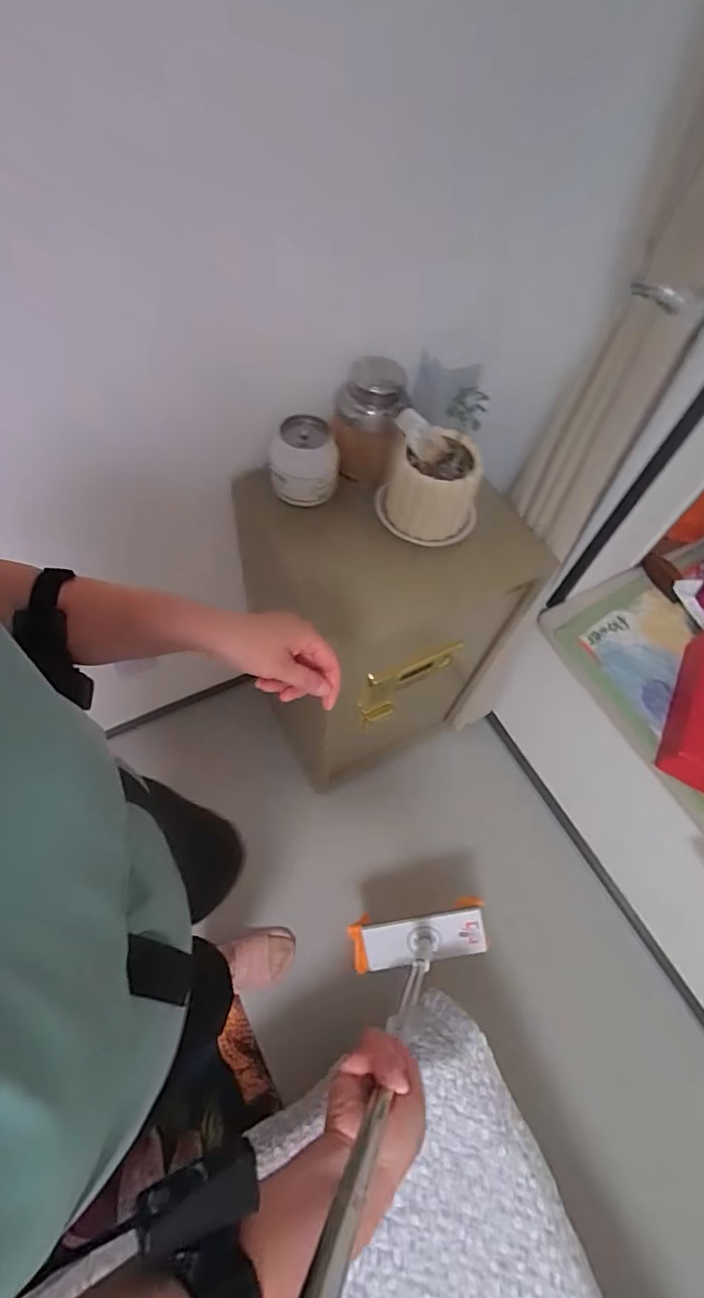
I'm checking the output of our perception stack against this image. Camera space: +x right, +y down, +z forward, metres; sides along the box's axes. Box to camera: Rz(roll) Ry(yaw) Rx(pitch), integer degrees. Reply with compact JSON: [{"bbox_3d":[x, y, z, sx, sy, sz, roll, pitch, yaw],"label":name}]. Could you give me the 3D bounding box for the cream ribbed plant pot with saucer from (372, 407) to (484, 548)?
[{"bbox_3d":[0.122,-0.266,0.843,0.149,0.150,0.131,1,62,0],"label":"cream ribbed plant pot with saucer"}]

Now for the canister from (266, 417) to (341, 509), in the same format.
[{"bbox_3d":[-0.079,-0.303,0.868,0.108,0.120,0.105,-2,61,-7],"label":"canister"}]

